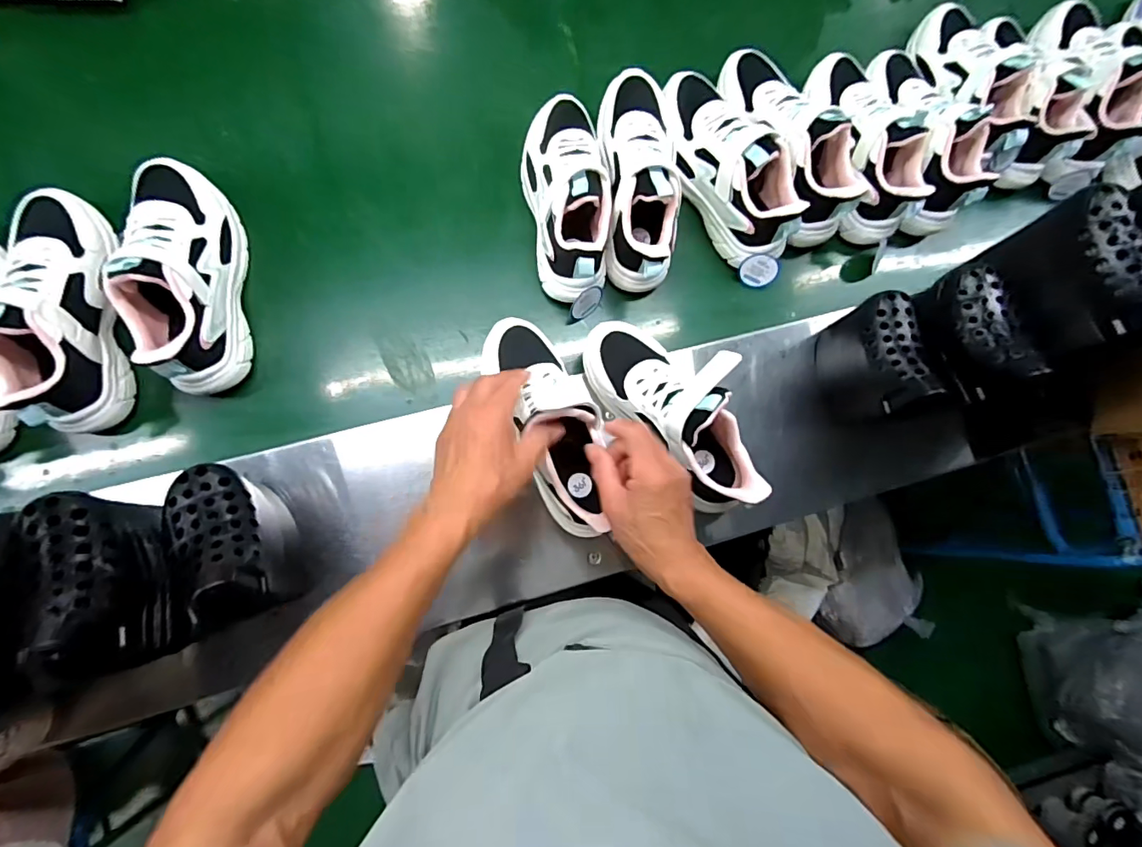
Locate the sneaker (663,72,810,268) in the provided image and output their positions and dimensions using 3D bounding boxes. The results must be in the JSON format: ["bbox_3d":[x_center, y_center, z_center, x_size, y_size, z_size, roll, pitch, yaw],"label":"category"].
[{"bbox_3d":[0.193,-0.315,0.611,0.095,0.111,0.243,-32,90,-8],"label":"sneaker"}]

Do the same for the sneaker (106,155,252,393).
[{"bbox_3d":[-0.400,-0.160,0.519,0.088,0.111,0.241,-10,87,-8],"label":"sneaker"}]

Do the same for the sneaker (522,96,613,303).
[{"bbox_3d":[-0.005,-0.267,0.581,0.091,0.089,0.237,-4,86,-7],"label":"sneaker"}]

